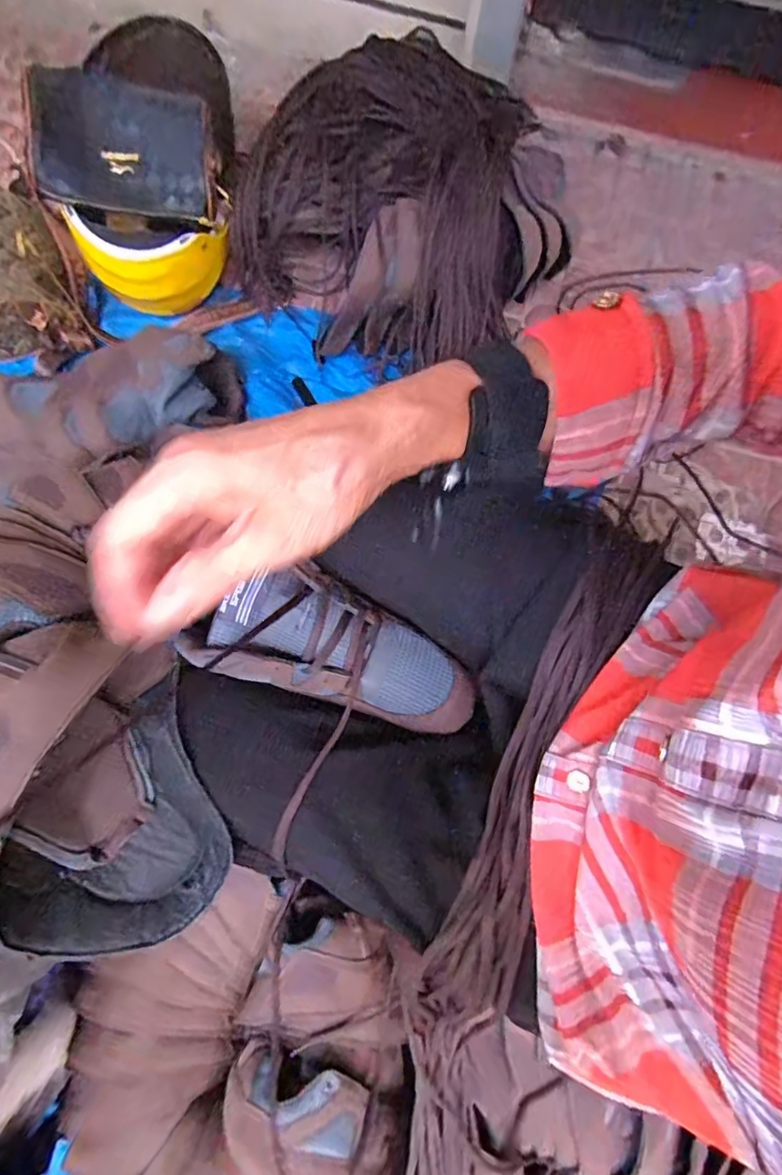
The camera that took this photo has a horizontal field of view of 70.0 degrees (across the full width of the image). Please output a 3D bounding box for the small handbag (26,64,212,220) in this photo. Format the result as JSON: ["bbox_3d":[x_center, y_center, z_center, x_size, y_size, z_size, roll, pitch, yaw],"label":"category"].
[{"bbox_3d":[-0.340,-0.566,0.714,0.205,0.021,0.143,-1,106,-17],"label":"small handbag"}]

